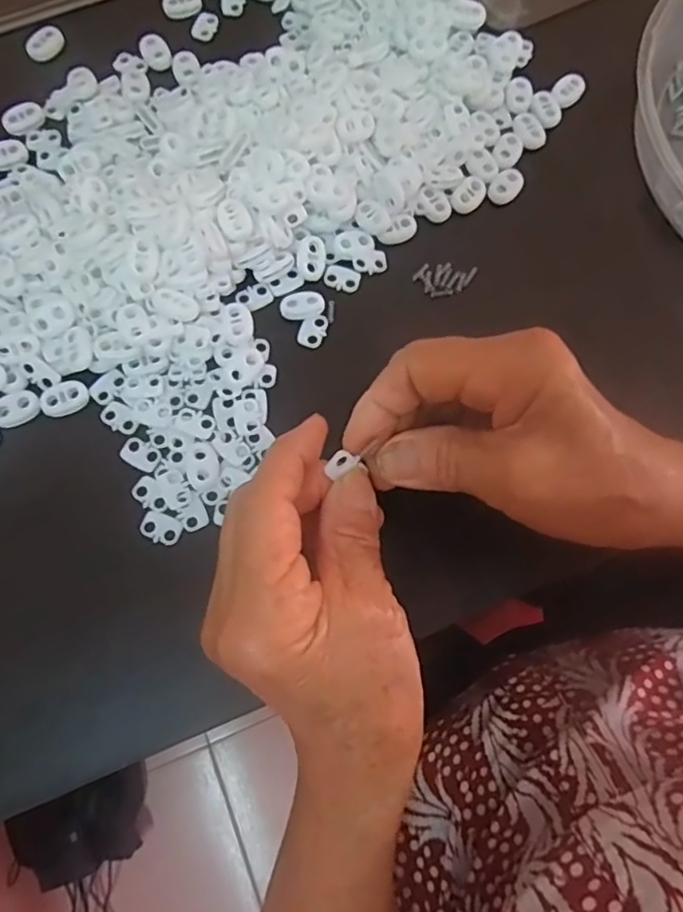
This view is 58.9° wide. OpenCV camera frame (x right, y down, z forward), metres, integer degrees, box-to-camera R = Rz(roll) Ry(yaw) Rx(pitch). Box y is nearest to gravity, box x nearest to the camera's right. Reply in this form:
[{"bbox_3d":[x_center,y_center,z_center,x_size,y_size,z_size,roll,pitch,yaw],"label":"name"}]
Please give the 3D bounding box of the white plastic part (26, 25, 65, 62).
[{"bbox_3d":[-0.169,-0.236,0.345,0.016,0.004,0.024,38,77,7],"label":"white plastic part"}]

